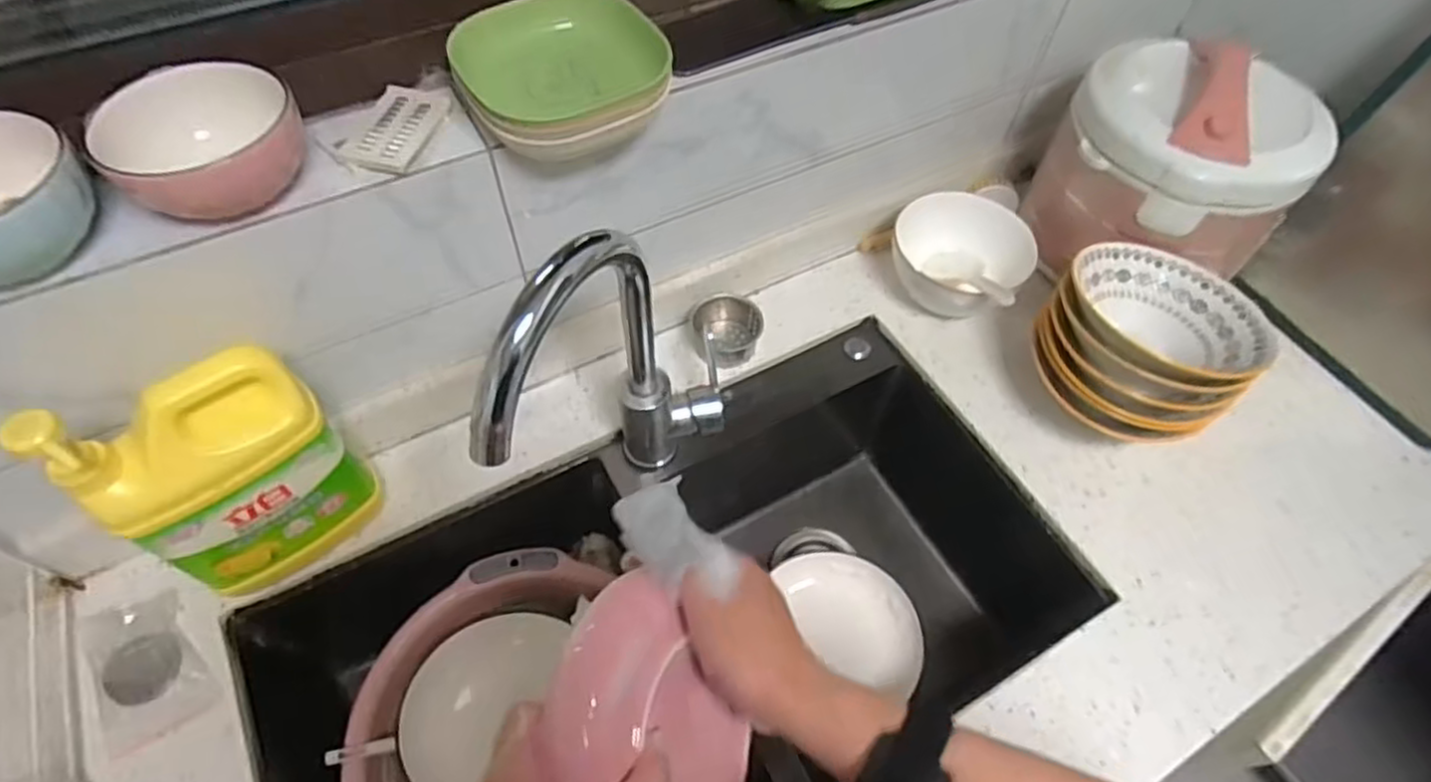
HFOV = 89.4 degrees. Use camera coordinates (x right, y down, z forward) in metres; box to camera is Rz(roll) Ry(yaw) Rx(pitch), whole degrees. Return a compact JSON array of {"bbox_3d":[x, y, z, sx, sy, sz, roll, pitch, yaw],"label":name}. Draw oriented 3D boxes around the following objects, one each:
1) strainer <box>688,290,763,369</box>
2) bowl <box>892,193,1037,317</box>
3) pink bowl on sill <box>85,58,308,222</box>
[{"bbox_3d":[0.012,-0.066,0.769,0.067,0.041,0.075,-26,62,-17],"label":"strainer"},{"bbox_3d":[0.254,-0.137,0.774,0.143,0.095,0.127,29,61,16],"label":"bowl"},{"bbox_3d":[-0.323,-0.161,0.458,0.111,0.053,0.095,-39,67,-23],"label":"pink bowl on sill"}]

